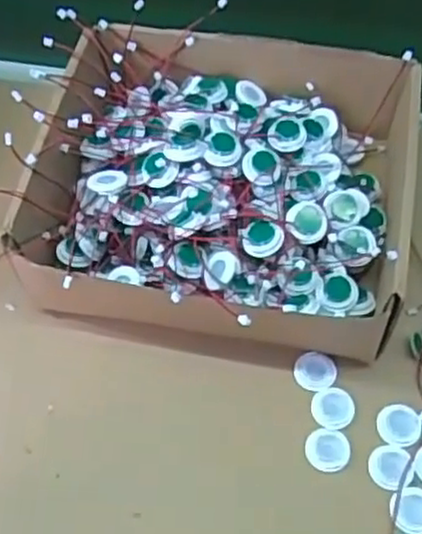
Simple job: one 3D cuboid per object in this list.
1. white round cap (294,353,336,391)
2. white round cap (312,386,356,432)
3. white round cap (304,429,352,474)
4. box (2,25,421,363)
[{"bbox_3d":[0.058,0.057,0.403,0.023,0.004,0.022,-1,58,2],"label":"white round cap"},{"bbox_3d":[0.066,0.076,0.392,0.022,0.004,0.023,-1,58,2],"label":"white round cap"},{"bbox_3d":[0.061,0.095,0.380,0.023,0.004,0.022,-1,58,2],"label":"white round cap"},{"bbox_3d":[0.007,-0.052,0.437,0.213,0.069,0.187,7,58,7],"label":"box"}]

